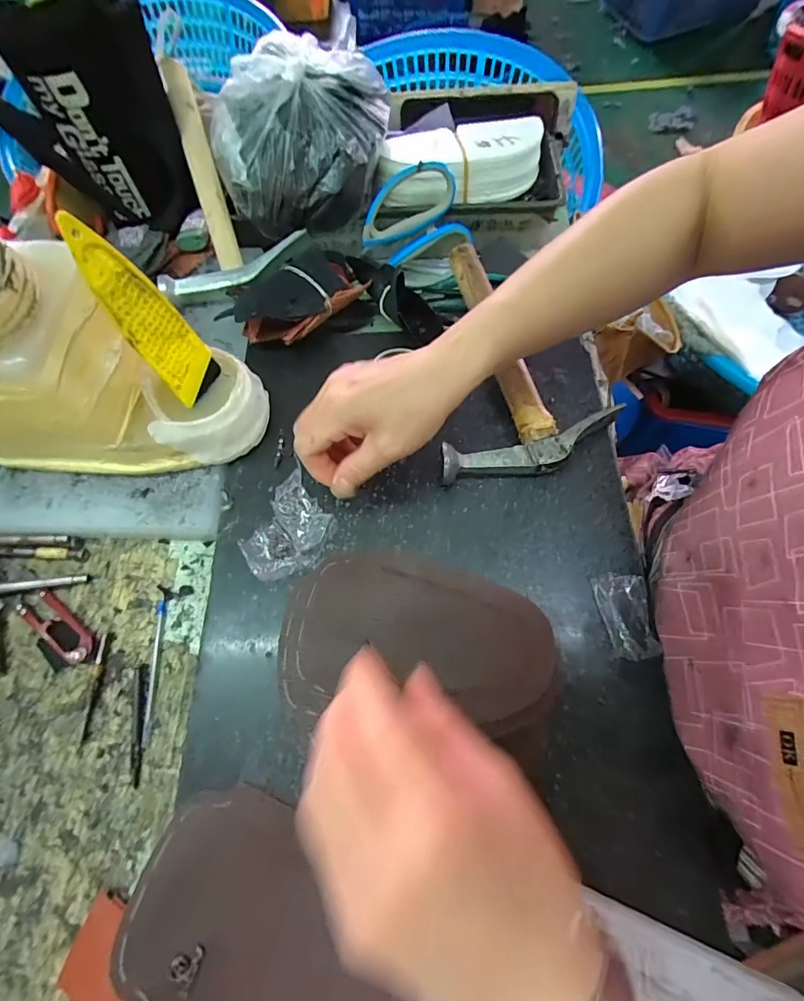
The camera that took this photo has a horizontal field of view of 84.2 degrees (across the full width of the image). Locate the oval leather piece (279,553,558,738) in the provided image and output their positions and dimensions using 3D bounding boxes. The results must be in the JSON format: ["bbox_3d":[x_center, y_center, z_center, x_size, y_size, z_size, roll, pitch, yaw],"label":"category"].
[{"bbox_3d":[0.011,0.089,0.291,0.171,0.012,0.098,5,68,4],"label":"oval leather piece"}]

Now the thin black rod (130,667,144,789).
[{"bbox_3d":[-0.184,0.155,0.308,0.008,0.004,0.074,-12,67,-3],"label":"thin black rod"}]

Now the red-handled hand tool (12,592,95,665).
[{"bbox_3d":[-0.257,0.092,0.329,0.073,0.004,0.024,33,72,15],"label":"red-handled hand tool"}]

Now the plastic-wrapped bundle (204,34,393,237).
[{"bbox_3d":[-0.088,-0.314,0.390,0.127,0.096,0.127,-1,67,2],"label":"plastic-wrapped bundle"}]

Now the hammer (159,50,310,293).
[{"bbox_3d":[-0.180,-0.307,0.419,0.131,0.023,0.236,-16,85,-4],"label":"hammer"}]

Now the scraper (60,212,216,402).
[{"bbox_3d":[-0.166,-0.119,0.292,0.005,0.126,0.040,26,68,30],"label":"scraper"}]

